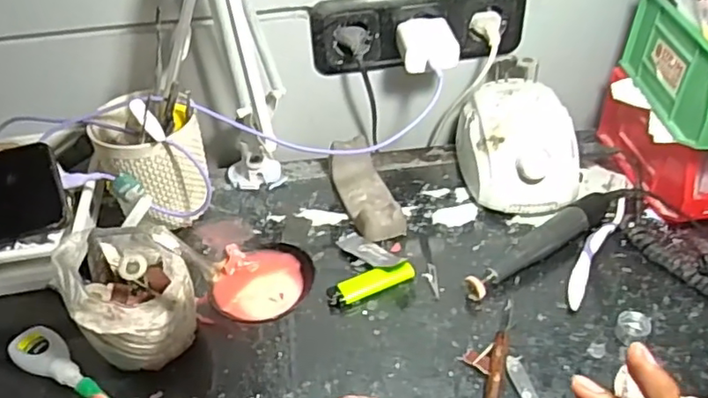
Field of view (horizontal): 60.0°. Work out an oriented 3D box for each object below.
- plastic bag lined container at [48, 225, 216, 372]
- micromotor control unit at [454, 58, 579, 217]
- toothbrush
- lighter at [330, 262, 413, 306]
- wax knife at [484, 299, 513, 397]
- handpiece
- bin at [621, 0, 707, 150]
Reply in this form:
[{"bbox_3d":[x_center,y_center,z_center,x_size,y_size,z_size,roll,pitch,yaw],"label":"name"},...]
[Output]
[{"bbox_3d":[-0.174,0.077,0.480,0.092,0.102,0.092,20,46,25],"label":"plastic bag lined container"},{"bbox_3d":[0.165,-0.058,0.630,0.102,0.087,0.155,-8,41,-5],"label":"micromotor control unit"},{"bbox_3d":[0.221,0.044,0.558,0.019,0.010,0.154,22,47,26],"label":"toothbrush"},{"bbox_3d":[0.016,0.074,0.539,0.079,0.016,0.020,-17,43,-15],"label":"lighter"},{"bbox_3d":[0.103,0.140,0.455,0.012,0.013,0.164,10,43,15],"label":"wax knife"},{"bbox_3d":[0.190,0.031,0.566,0.223,0.029,0.025,-27,46,-25],"label":"handpiece"},{"bbox_3d":[0.329,-0.121,0.551,0.098,0.081,0.166,-4,41,-1],"label":"bin"}]

